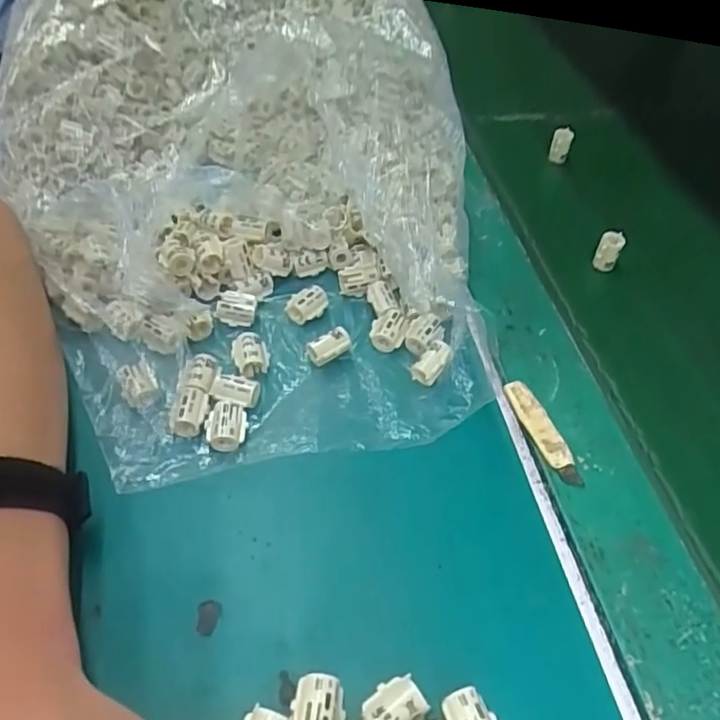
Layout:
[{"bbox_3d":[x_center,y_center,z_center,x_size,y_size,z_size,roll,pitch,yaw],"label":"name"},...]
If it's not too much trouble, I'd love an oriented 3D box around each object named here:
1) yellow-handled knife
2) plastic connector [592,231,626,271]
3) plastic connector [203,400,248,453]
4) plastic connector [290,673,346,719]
[{"bbox_3d":[0.090,0.035,0.313,0.013,0.005,0.060,-13,50,-14],"label":"yellow-handled knife"},{"bbox_3d":[0.159,-0.069,0.406,0.013,0.027,0.012,28,53,17],"label":"plastic connector"},{"bbox_3d":[-0.065,0.031,0.308,0.019,0.013,0.023,2,48,-1],"label":"plastic connector"},{"bbox_3d":[-0.015,0.127,0.230,0.019,0.018,0.022,-4,49,-7],"label":"plastic connector"}]

